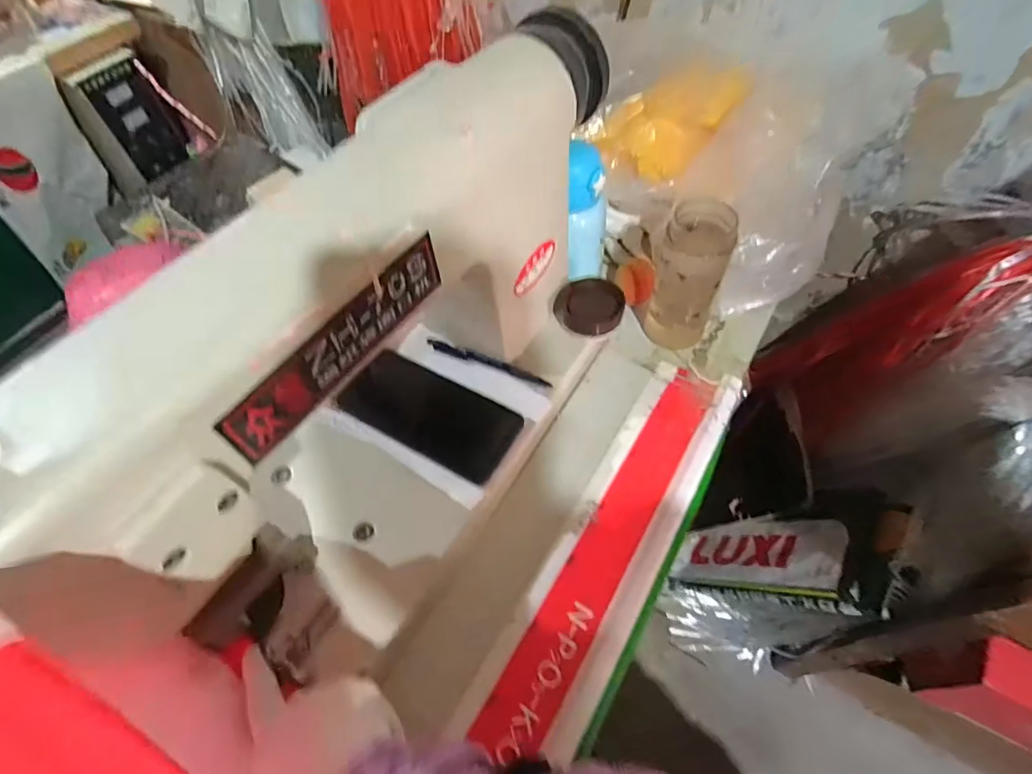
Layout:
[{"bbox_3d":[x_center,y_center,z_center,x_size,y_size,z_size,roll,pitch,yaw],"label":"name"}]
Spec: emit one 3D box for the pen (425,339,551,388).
[{"bbox_3d":[-0.030,-0.024,0.517,0.135,0.010,0.011,21,60,17],"label":"pen"}]

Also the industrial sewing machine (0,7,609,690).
[{"bbox_3d":[-0.073,-0.048,0.385,0.170,0.265,0.501,27,62,20],"label":"industrial sewing machine"}]

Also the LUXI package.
[{"bbox_3d":[0.435,0.310,0.943,0.049,0.418,0.148,44,64,-10],"label":"LUXI package"}]

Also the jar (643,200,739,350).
[{"bbox_3d":[0.181,-0.113,0.543,0.069,0.160,0.058,17,59,15],"label":"jar"}]

